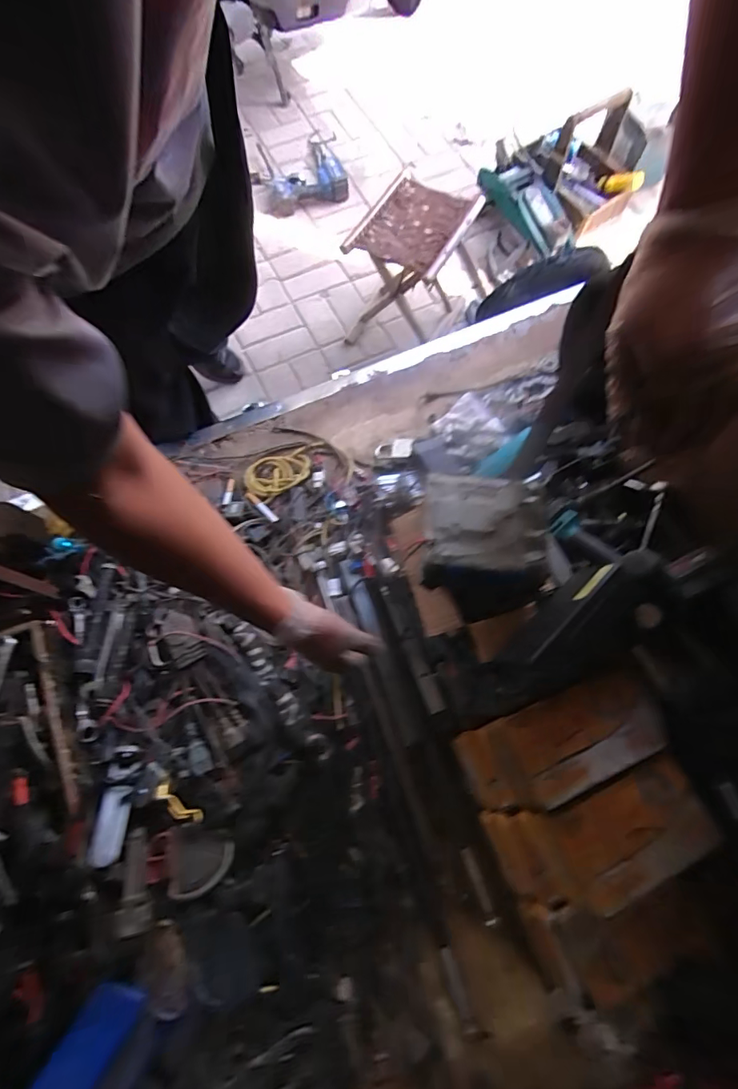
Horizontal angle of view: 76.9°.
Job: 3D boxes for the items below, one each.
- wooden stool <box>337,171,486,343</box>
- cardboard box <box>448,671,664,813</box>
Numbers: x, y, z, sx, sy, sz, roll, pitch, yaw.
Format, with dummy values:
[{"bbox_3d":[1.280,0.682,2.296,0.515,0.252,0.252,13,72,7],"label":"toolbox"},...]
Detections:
[{"bbox_3d":[0.103,-0.709,1.225,0.228,0.280,0.297,27,72,9],"label":"wooden stool"},{"bbox_3d":[0.232,0.246,0.599,0.215,0.197,0.103,-24,72,-9],"label":"cardboard box"}]

